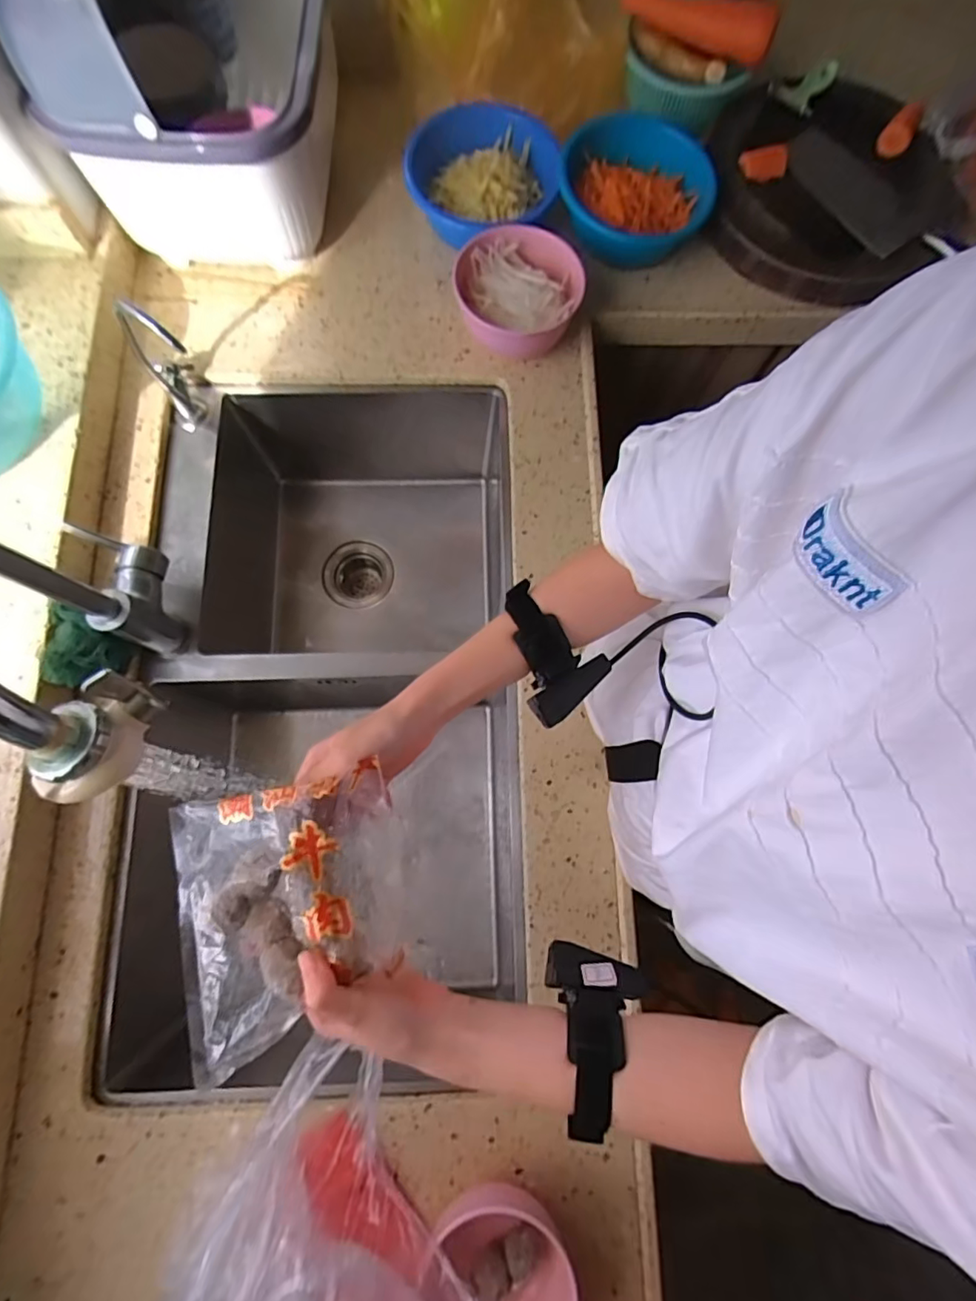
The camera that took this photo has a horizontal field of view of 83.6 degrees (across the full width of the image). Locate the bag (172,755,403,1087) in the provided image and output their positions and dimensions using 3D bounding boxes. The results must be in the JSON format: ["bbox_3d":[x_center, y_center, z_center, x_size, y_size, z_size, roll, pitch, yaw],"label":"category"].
[{"bbox_3d":[-0.124,0.163,0.349,0.133,0.041,0.151,-14,78,-5],"label":"bag"}]

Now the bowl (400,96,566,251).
[{"bbox_3d":[-0.009,-0.629,0.728,0.189,0.074,0.213,-8,78,-3],"label":"bowl"}]

